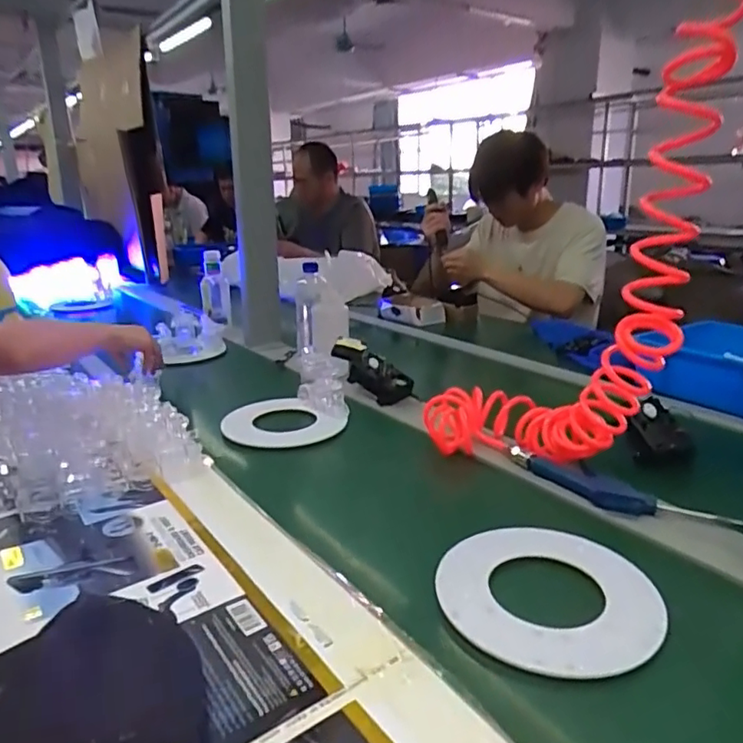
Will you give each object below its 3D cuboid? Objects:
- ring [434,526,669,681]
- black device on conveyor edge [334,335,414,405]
[{"bbox_3d":[0.165,0.197,0.534,0.195,0.004,0.187,-1,18,0],"label":"ring"},{"bbox_3d":[-0.006,0.000,1.026,0.161,0.056,0.066,40,31,13],"label":"black device on conveyor edge"}]

